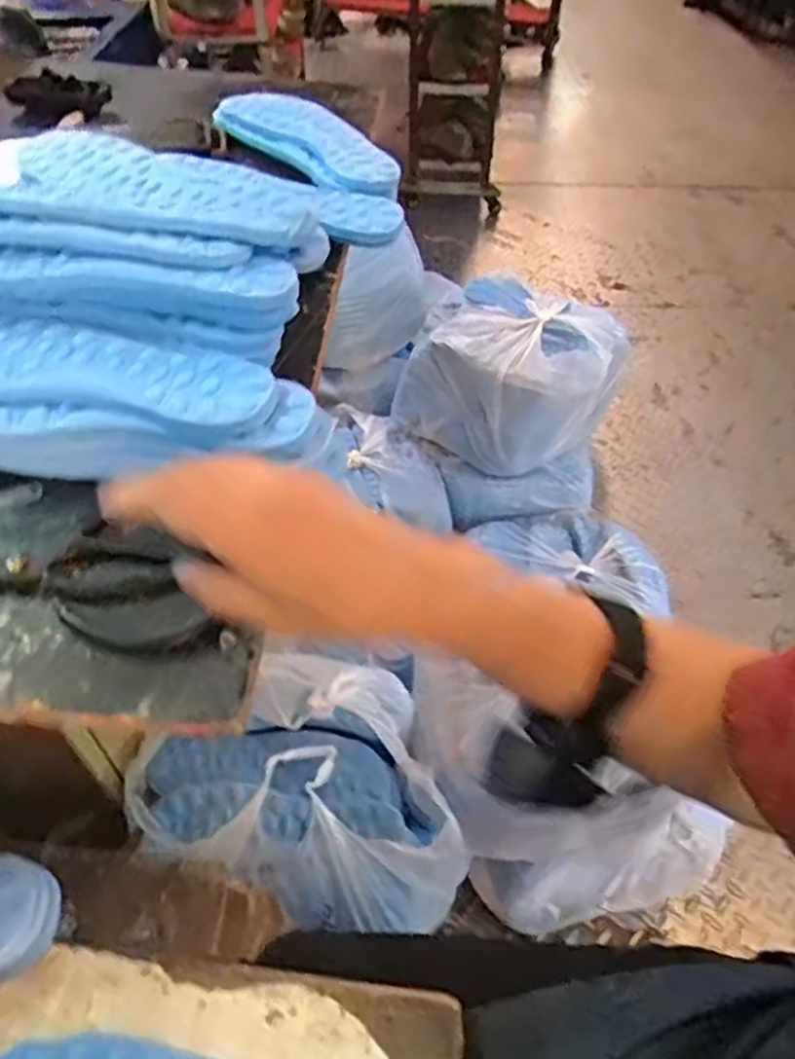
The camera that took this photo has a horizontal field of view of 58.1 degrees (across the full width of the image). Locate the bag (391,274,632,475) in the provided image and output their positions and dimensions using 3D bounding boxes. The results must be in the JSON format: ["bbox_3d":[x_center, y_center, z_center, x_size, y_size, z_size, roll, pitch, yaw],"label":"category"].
[{"bbox_3d":[0.202,-0.282,1.280,0.341,0.197,0.284,24,53,19],"label":"bag"}]

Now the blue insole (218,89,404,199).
[{"bbox_3d":[-0.084,-0.388,0.714,0.078,0.028,0.269,-30,56,-24],"label":"blue insole"}]

